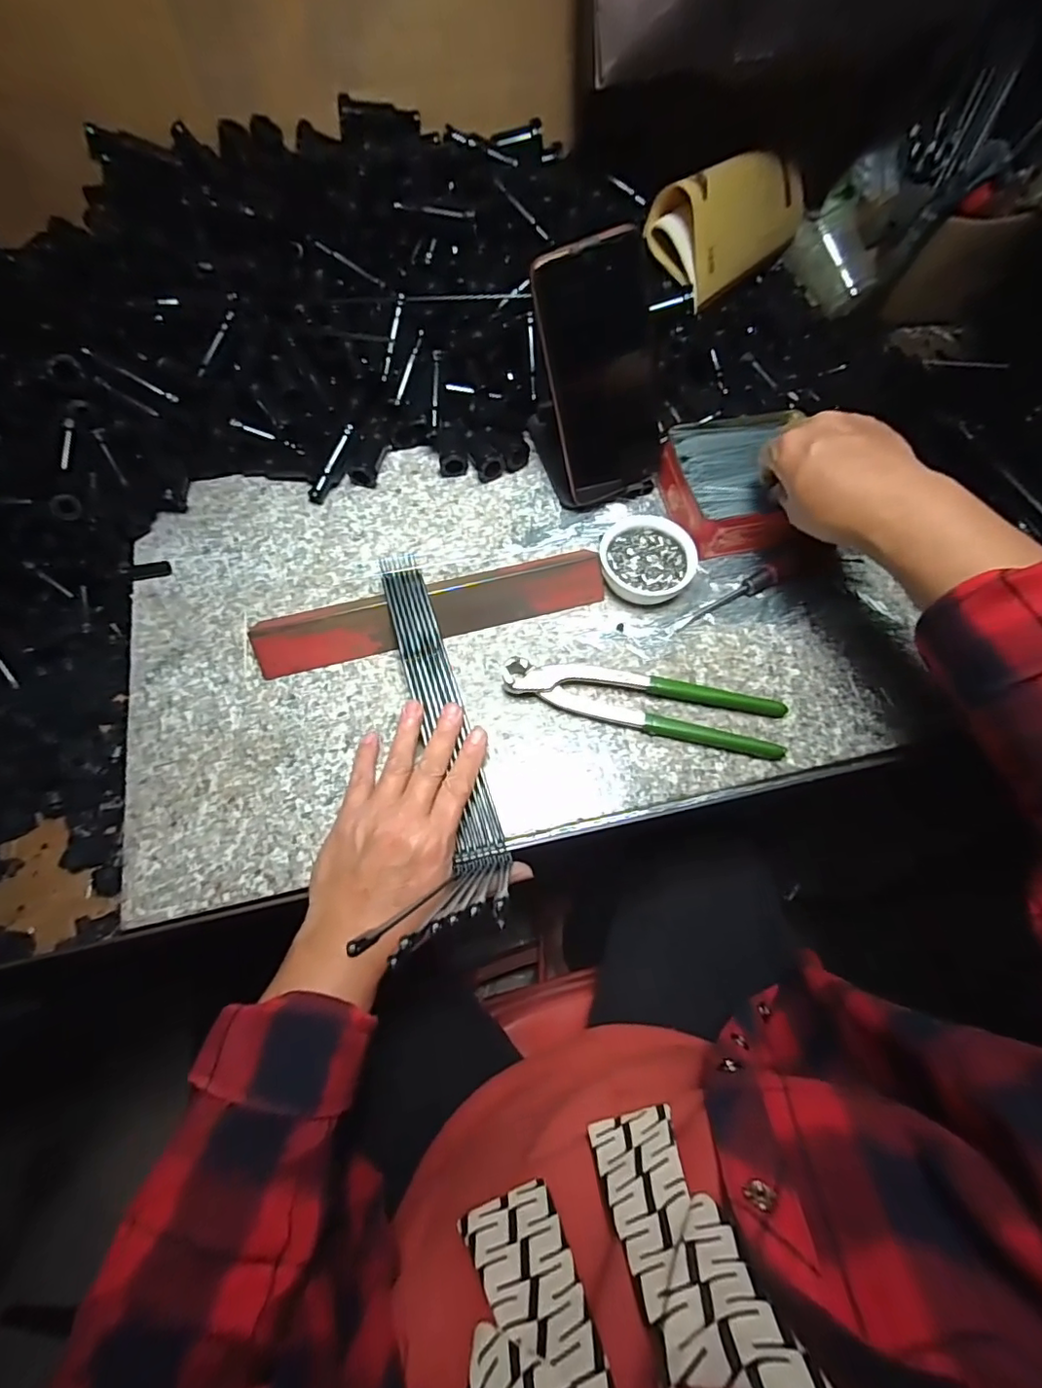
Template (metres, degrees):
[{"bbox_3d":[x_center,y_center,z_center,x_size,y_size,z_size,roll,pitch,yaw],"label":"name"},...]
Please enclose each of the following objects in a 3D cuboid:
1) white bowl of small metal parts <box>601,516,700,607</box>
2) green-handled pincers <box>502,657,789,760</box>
[{"bbox_3d":[0.097,-0.104,0.439,0.073,0.027,0.064,32,70,12],"label":"white bowl of small metal parts"},{"bbox_3d":[0.086,0.004,0.398,0.196,0.017,0.045,11,67,4],"label":"green-handled pincers"}]

